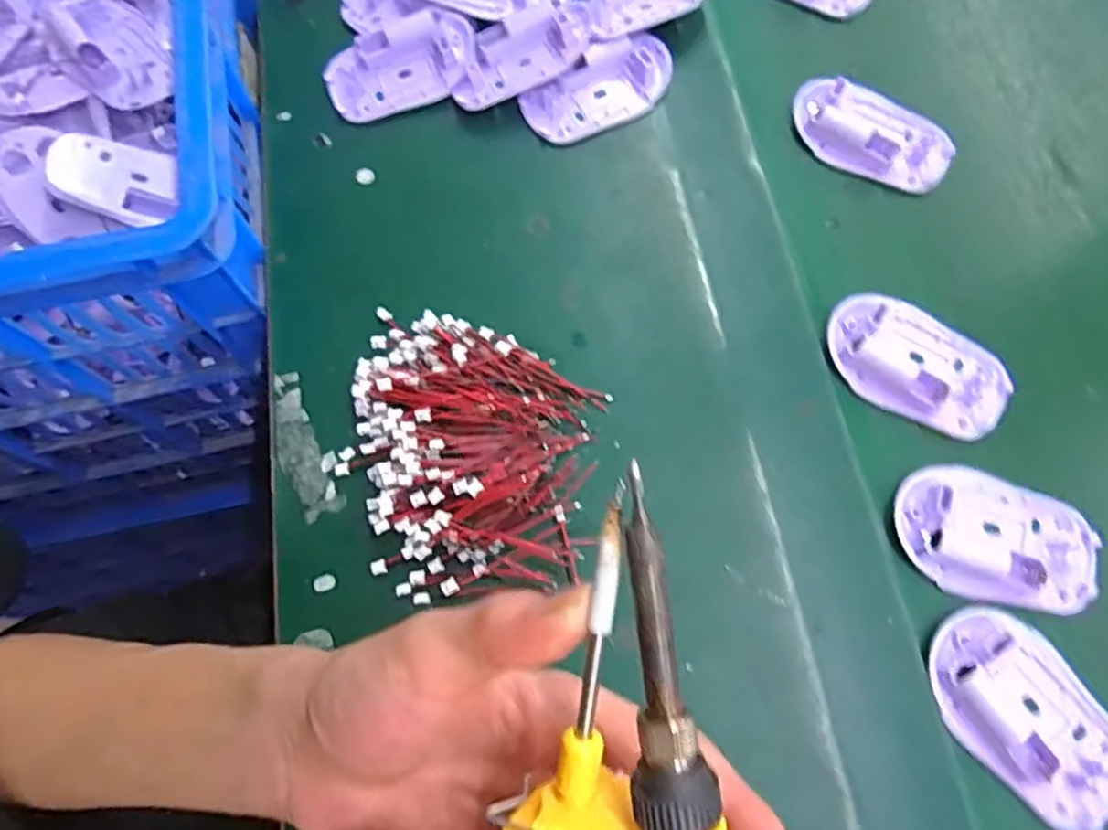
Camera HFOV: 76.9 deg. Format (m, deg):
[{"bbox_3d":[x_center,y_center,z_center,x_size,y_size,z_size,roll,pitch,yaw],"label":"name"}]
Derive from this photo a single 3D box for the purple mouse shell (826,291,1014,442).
[{"bbox_3d":[0.199,-0.030,0.379,0.097,0.014,0.063,31,75,12],"label":"purple mouse shell"}]

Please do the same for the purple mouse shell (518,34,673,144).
[{"bbox_3d":[0.030,-0.205,0.442,0.099,0.011,0.047,-29,99,-1],"label":"purple mouse shell"}]

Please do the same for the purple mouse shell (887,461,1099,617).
[{"bbox_3d":[0.218,0.059,0.343,0.092,0.016,0.066,8,71,5],"label":"purple mouse shell"}]

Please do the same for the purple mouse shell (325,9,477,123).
[{"bbox_3d":[-0.098,-0.225,0.447,0.095,0.029,0.049,-15,71,-3],"label":"purple mouse shell"}]

